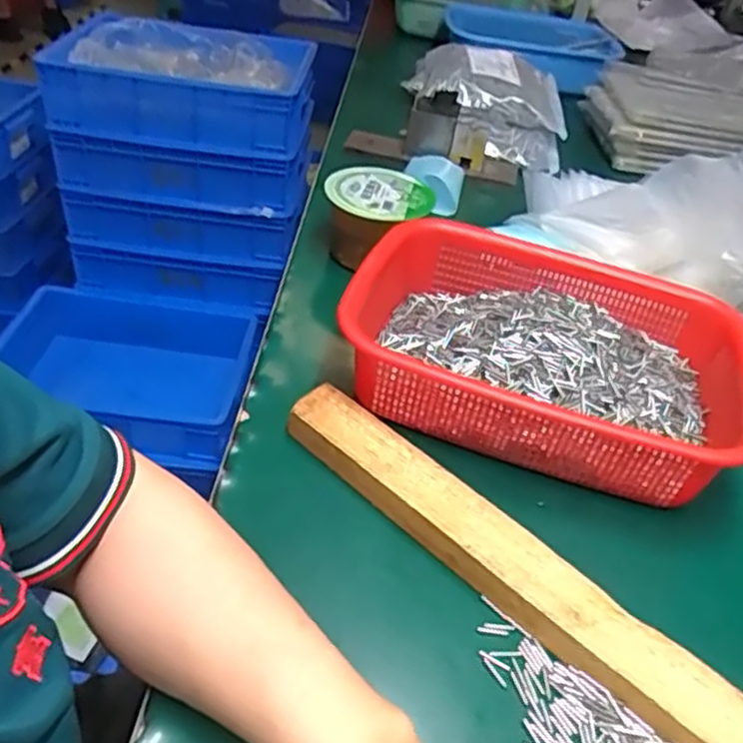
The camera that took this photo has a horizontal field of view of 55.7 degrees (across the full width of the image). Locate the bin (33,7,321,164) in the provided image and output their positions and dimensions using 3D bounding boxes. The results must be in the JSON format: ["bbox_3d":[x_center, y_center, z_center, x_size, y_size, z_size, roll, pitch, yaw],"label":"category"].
[{"bbox_3d":[-0.316,-0.489,1.198,0.416,0.127,0.257,6,39,-1],"label":"bin"}]

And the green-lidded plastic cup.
[{"bbox_3d":[0.001,-0.135,0.659,0.093,0.077,0.100,4,39,-3],"label":"green-lidded plastic cup"}]

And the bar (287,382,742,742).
[{"bbox_3d":[0.113,0.135,0.383,0.426,0.029,0.043,34,47,30],"label":"bar"}]

